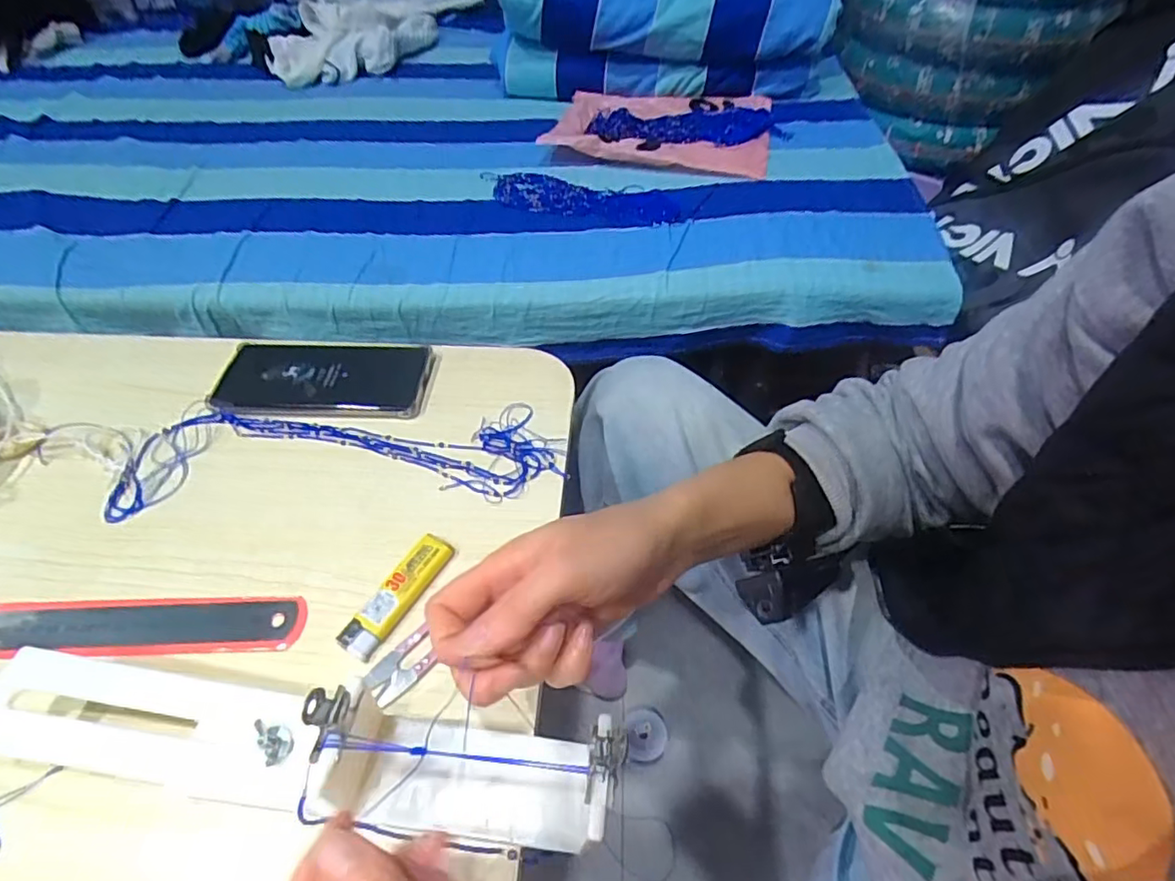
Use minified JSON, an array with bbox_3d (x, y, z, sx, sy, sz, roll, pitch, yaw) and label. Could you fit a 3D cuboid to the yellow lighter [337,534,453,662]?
[{"bbox_3d":[-0.117,0.092,0.355,0.028,0.013,0.081,23,53,18],"label":"yellow lighter"}]

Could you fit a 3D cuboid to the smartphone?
[{"bbox_3d":[-0.213,-0.051,0.476,0.167,0.013,0.080,2,50,1],"label":"smartphone"}]

